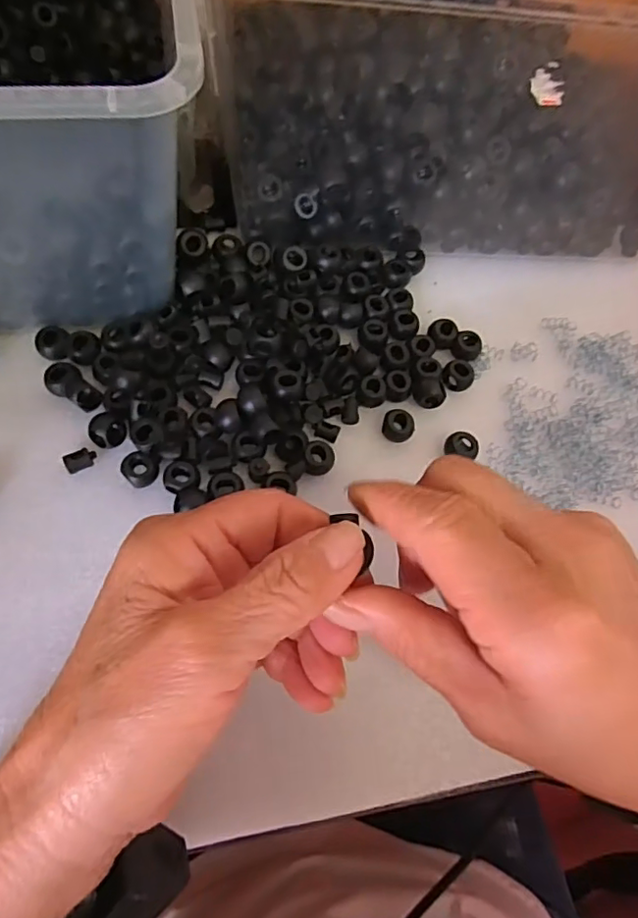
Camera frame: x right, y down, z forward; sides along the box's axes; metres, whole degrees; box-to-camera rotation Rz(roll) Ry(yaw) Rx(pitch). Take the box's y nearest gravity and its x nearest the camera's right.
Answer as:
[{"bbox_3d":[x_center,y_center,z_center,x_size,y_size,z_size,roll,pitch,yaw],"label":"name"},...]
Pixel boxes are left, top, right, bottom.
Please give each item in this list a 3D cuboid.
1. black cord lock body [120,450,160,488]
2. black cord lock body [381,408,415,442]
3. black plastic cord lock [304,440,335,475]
[{"bbox_3d":[-0.095,0.006,0.295,0.018,0.016,0.015,12,68,-2],"label":"black cord lock body"},{"bbox_3d":[0.047,-0.019,0.325,0.018,0.012,0.015,21,68,1],"label":"black cord lock body"},{"bbox_3d":[0.000,-0.001,0.310,0.016,0.015,0.015,3,69,-6],"label":"black plastic cord lock"}]

